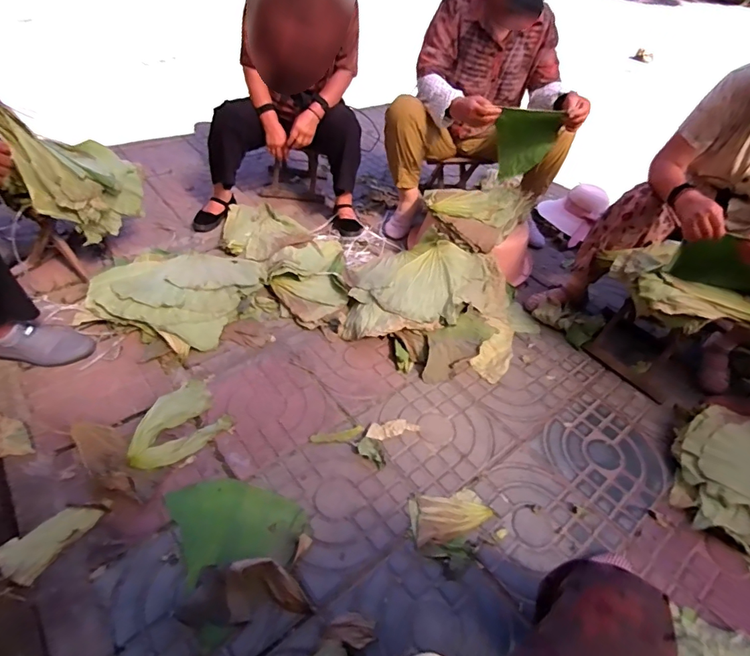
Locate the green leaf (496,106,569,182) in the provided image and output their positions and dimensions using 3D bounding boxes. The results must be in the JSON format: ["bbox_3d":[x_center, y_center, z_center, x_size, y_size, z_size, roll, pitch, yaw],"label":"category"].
[{"bbox_3d":[0.475,-0.588,1.434,0.183,0.214,0.049,10,45,5],"label":"green leaf"}]

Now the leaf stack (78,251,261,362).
[{"bbox_3d":[-0.596,-0.117,1.359,0.425,0.089,0.410,14,44,6],"label":"leaf stack"}]

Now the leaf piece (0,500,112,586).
[{"bbox_3d":[-0.631,0.398,0.877,0.102,0.019,0.181,27,47,19],"label":"leaf piece"}]

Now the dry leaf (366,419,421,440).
[{"bbox_3d":[0.043,0.250,1.118,0.137,0.015,0.047,-11,46,-19],"label":"dry leaf"}]

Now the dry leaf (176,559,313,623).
[{"bbox_3d":[-0.235,0.474,0.806,0.230,0.079,0.084,0,44,-8],"label":"dry leaf"}]

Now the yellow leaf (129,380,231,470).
[{"bbox_3d":[-0.481,0.218,1.061,0.222,0.042,0.198,-29,54,-33],"label":"yellow leaf"}]

